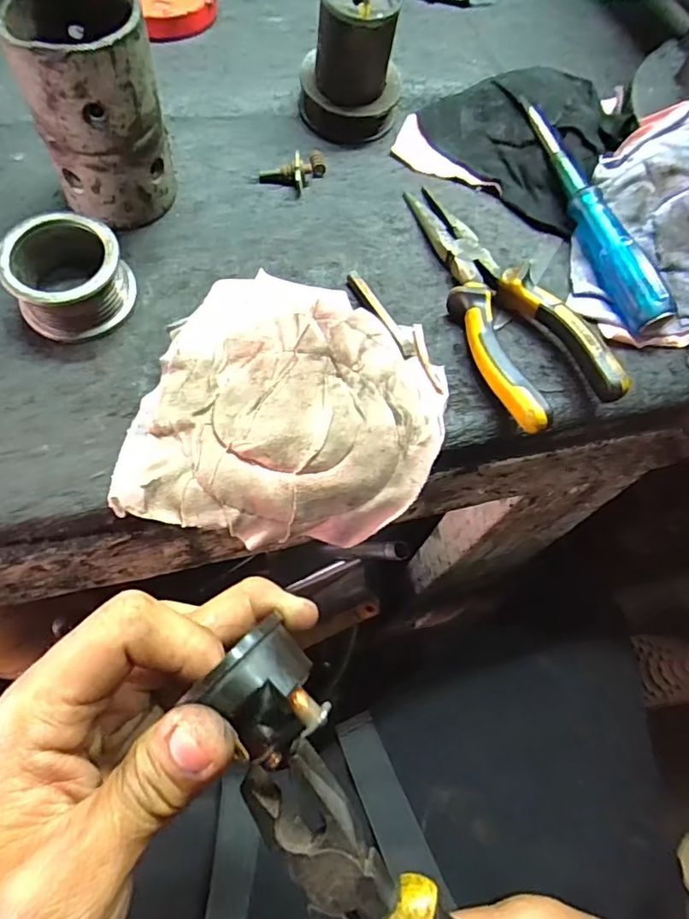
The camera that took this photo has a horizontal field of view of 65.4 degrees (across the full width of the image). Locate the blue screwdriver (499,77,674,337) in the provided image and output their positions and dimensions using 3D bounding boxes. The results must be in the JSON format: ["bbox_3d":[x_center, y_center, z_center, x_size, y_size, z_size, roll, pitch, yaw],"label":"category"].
[{"bbox_3d":[0.154,-0.169,0.357,0.024,0.029,0.206,-14,68,-12],"label":"blue screwdriver"}]

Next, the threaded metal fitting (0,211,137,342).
[{"bbox_3d":[-0.154,-0.103,0.299,0.061,0.039,0.063,3,65,-5],"label":"threaded metal fitting"}]

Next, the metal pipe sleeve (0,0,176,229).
[{"bbox_3d":[-0.135,-0.188,0.298,0.064,0.114,0.063,-22,70,-16],"label":"metal pipe sleeve"}]

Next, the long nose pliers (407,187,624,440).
[{"bbox_3d":[0.086,-0.100,0.322,0.063,0.024,0.185,-20,69,-15],"label":"long nose pliers"}]

